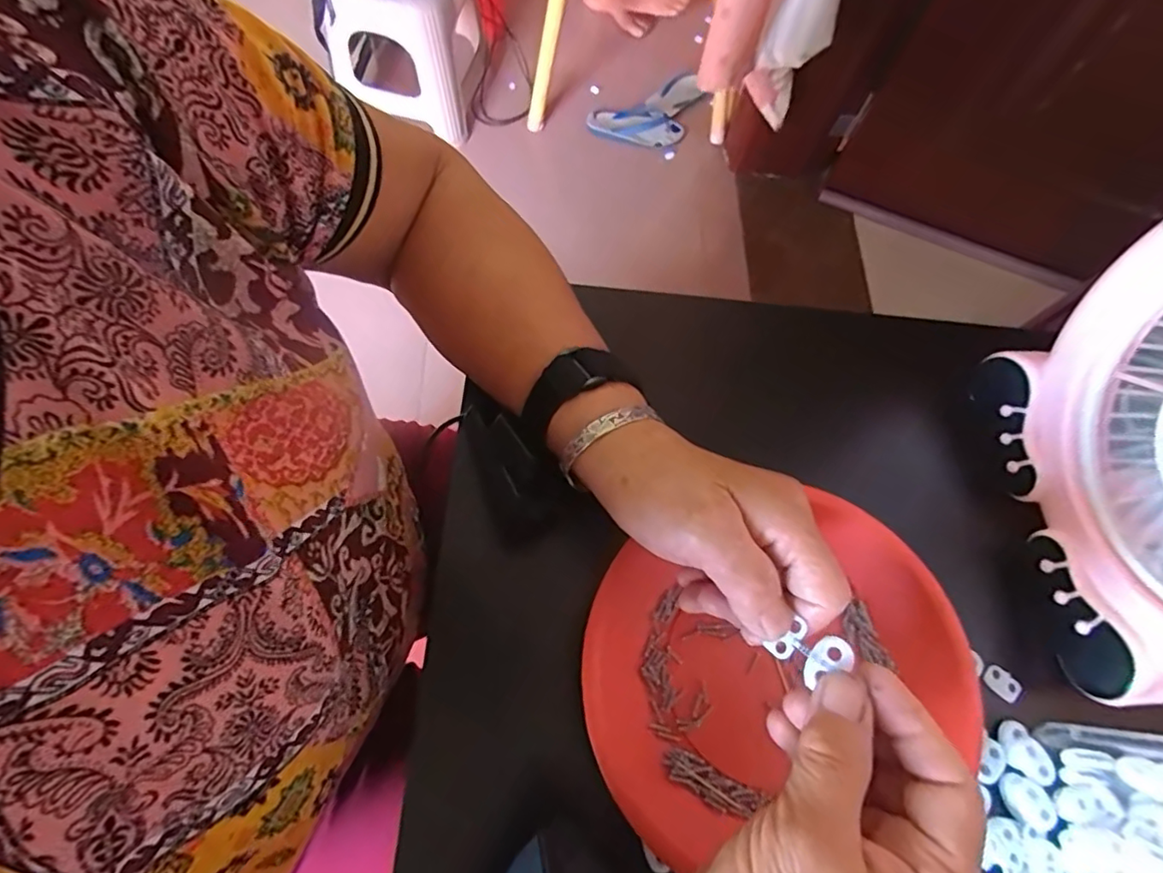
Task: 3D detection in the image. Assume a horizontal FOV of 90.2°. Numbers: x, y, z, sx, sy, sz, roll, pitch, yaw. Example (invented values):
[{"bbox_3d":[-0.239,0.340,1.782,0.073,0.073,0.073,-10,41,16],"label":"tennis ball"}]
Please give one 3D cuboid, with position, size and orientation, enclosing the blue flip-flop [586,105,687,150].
[{"bbox_3d":[0.142,-0.799,1.489,0.245,0.051,0.104,10,69,4],"label":"blue flip-flop"}]

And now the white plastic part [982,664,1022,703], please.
[{"bbox_3d":[0.232,0.136,0.319,0.012,0.005,0.019,-40,74,-14],"label":"white plastic part"}]

